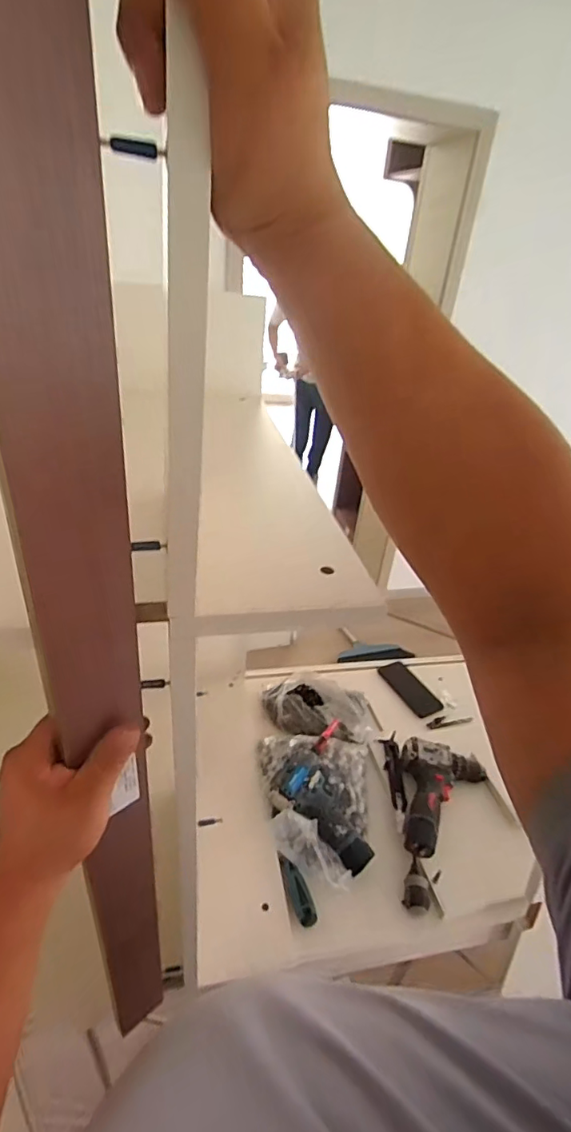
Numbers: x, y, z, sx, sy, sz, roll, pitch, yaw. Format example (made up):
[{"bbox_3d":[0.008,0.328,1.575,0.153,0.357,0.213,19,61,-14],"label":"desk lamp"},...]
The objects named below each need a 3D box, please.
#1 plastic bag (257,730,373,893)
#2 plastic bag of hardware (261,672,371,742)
[{"bbox_3d":[0.063,0.407,0.896,0.206,0.091,0.272,2,33,-6],"label":"plastic bag"},{"bbox_3d":[0.065,0.291,1.078,0.229,0.069,0.153,12,34,9],"label":"plastic bag of hardware"}]

